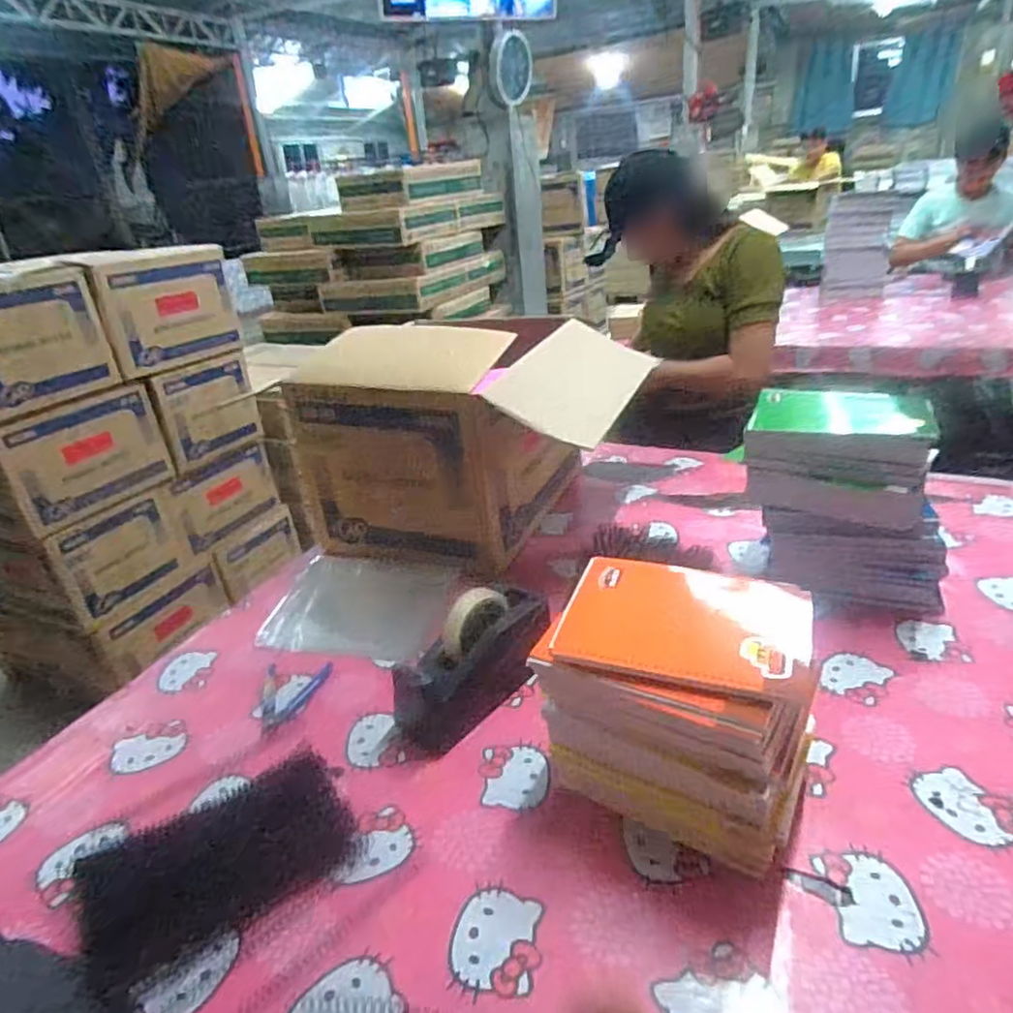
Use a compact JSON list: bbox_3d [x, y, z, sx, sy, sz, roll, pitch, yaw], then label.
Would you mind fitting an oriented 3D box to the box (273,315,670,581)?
[{"bbox_3d":[-0.045,-0.119,1.101,0.497,0.321,0.361,5,29,20],"label":"box"}]

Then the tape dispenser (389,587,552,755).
[{"bbox_3d":[-0.031,0.172,0.753,0.213,0.123,0.077,-27,34,-33],"label":"tape dispenser"}]

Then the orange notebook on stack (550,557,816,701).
[{"bbox_3d":[0.158,0.096,0.582,0.206,0.014,0.154,7,30,23],"label":"orange notebook on stack"}]

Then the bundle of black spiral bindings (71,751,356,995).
[{"bbox_3d":[-0.266,0.330,0.614,0.229,0.019,0.153,-22,31,-26],"label":"bundle of black spiral bindings"}]

